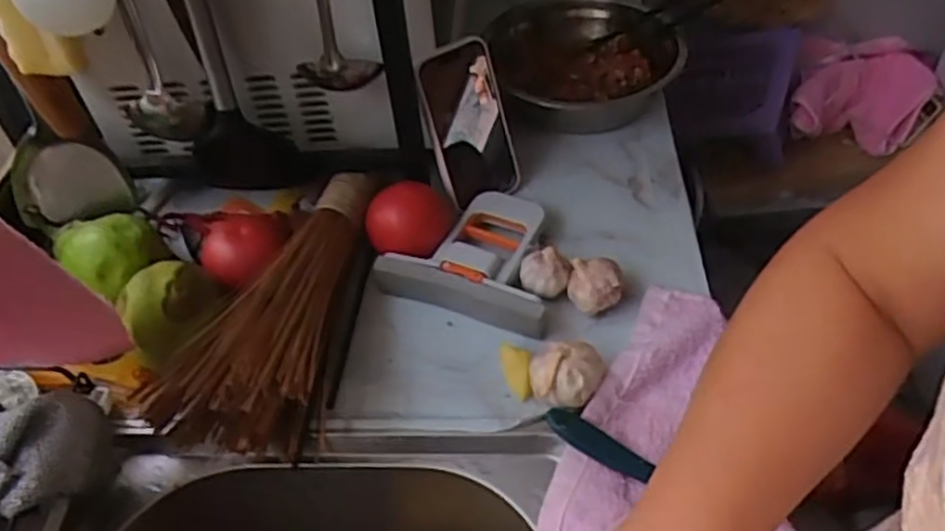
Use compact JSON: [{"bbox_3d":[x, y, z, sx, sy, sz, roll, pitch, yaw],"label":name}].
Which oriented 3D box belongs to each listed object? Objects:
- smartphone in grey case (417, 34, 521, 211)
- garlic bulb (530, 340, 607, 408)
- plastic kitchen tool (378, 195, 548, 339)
[{"bbox_3d":[-0.001,-0.126,0.649,0.075,0.140,0.013,-27,31,-19],"label":"smartphone in grey case"},{"bbox_3d":[0.070,0.081,0.536,0.053,0.035,0.043,-3,48,3],"label":"garlic bulb"},{"bbox_3d":[0.010,-0.016,0.630,0.142,0.029,0.127,15,51,17],"label":"plastic kitchen tool"}]

